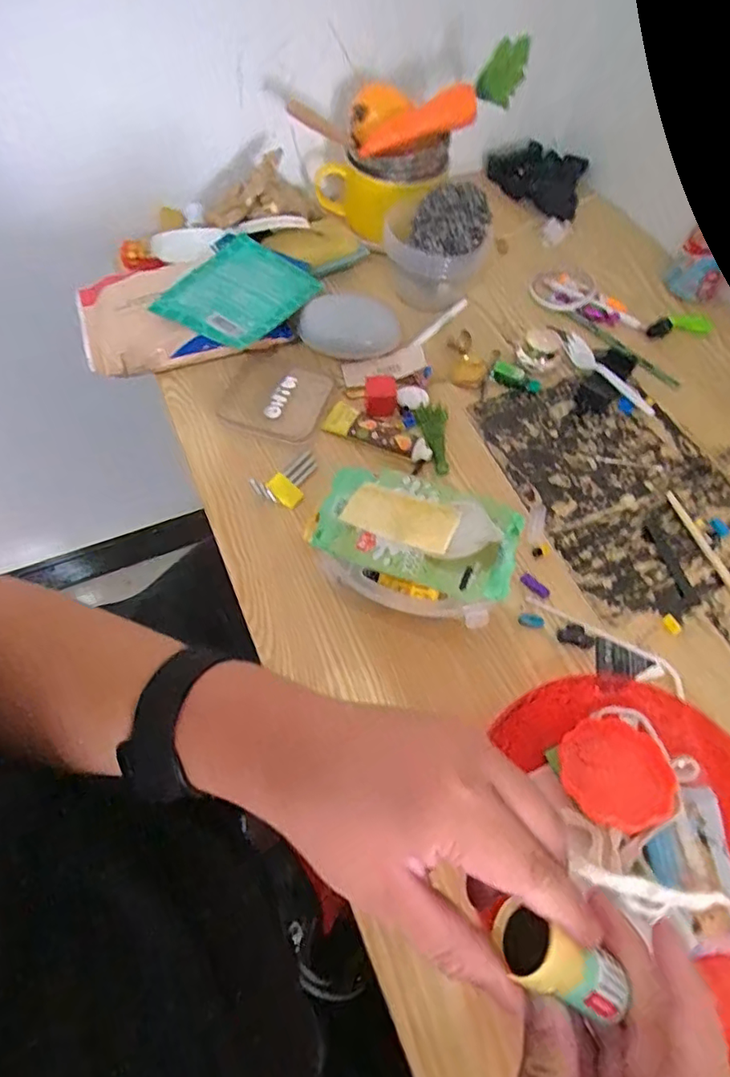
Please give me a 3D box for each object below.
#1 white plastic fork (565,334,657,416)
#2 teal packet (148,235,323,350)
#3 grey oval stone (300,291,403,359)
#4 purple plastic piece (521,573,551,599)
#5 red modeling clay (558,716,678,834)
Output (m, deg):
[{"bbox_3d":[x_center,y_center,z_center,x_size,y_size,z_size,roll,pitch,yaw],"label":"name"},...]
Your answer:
[{"bbox_3d":[0.271,-0.186,0.612,0.035,0.008,0.138,-24,63,-16],"label":"white plastic fork"},{"bbox_3d":[-0.142,-0.294,0.635,0.140,0.039,0.187,23,60,11],"label":"teal packet"},{"bbox_3d":[-0.016,-0.252,0.637,0.112,0.028,0.088,11,59,4],"label":"grey oval stone"},{"bbox_3d":[0.148,0.041,0.469,0.026,0.009,0.010,31,62,15],"label":"purple plastic piece"},{"bbox_3d":[0.173,0.158,0.368,0.069,0.012,0.069,1,59,-2],"label":"red modeling clay"}]

